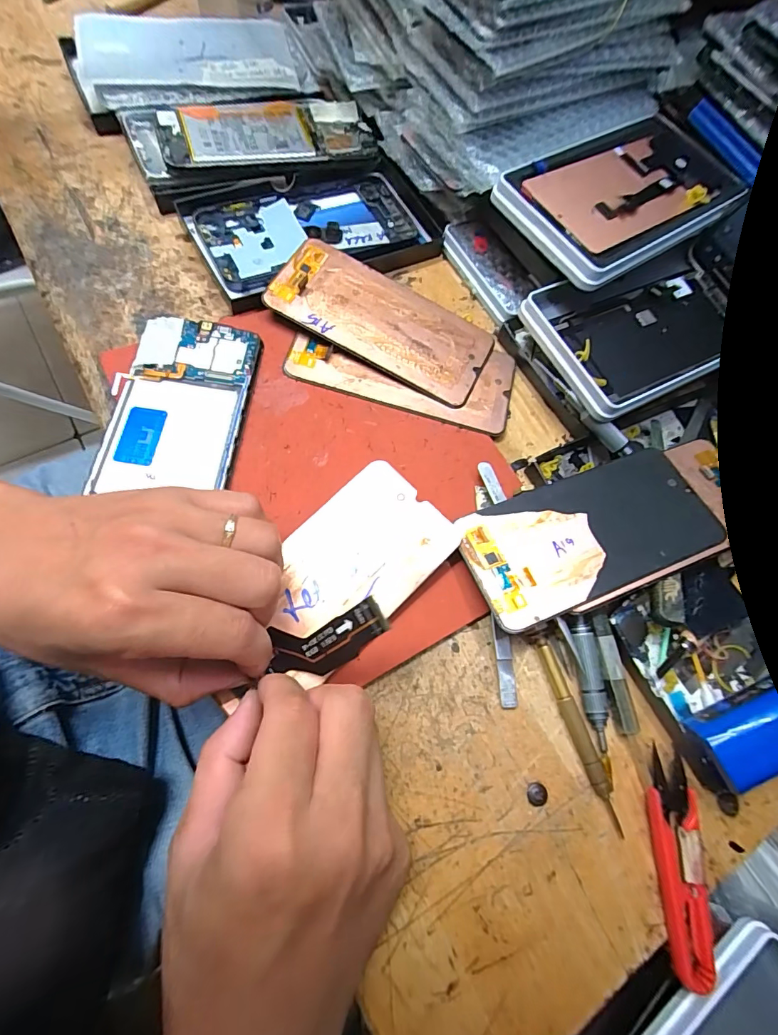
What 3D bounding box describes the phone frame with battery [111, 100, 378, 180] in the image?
[{"bbox_3d":[-0.107,-0.299,0.354,0.181,0.012,0.071,-11,76,-11],"label":"phone frame with battery"}]

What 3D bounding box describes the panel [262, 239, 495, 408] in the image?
[{"bbox_3d":[-0.004,-0.135,0.312,0.150,0.005,0.068,28,72,-3],"label":"panel"}]

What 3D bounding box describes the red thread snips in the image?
[{"bbox_3d":[0.143,0.170,0.222,0.020,0.012,0.093,6,69,-4],"label":"red thread snips"}]

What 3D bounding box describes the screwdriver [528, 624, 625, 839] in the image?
[{"bbox_3d":[0.100,0.110,0.241,0.011,0.009,0.105,-16,72,-12],"label":"screwdriver"}]

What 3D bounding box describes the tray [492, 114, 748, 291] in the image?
[{"bbox_3d":[0.164,-0.225,0.315,0.168,0.015,0.101,-35,81,-18],"label":"tray"}]

